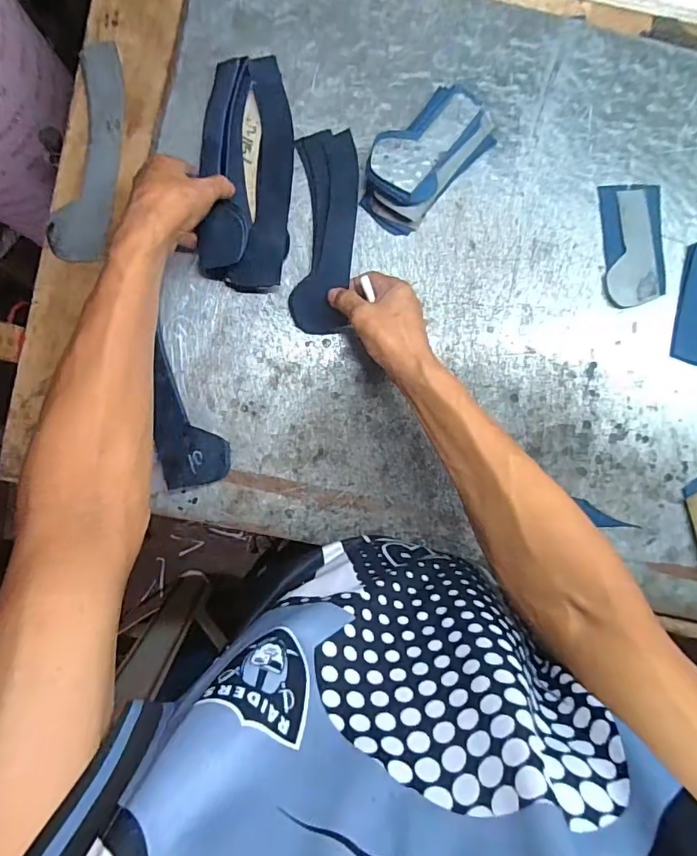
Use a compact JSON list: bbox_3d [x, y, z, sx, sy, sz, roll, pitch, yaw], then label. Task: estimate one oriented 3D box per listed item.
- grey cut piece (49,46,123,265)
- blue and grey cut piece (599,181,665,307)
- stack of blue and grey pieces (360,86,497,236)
[{"bbox_3d":[-0.272,-0.292,0.511,0.054,0.007,0.228,11,92,-14],"label":"grey cut piece"},{"bbox_3d":[0.317,-0.204,0.536,0.068,0.006,0.135,-2,86,-2],"label":"blue and grey cut piece"},{"bbox_3d":[0.084,-0.292,0.507,0.084,0.042,0.166,42,87,-2],"label":"stack of blue and grey pieces"}]

